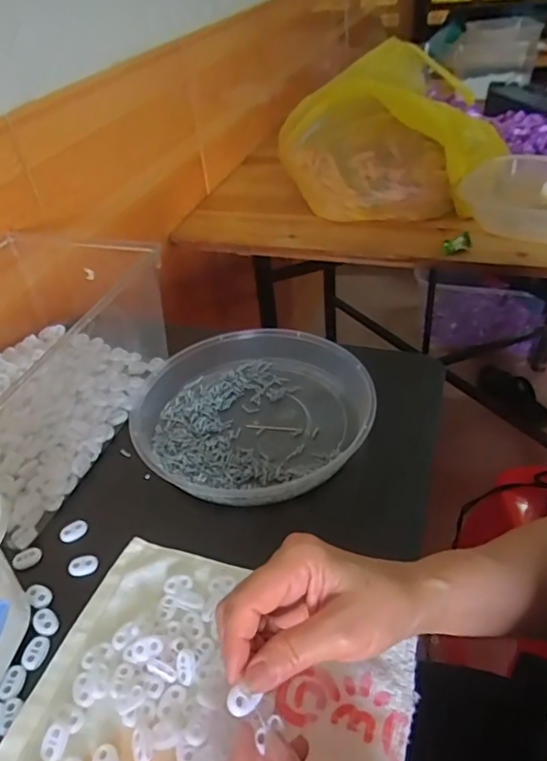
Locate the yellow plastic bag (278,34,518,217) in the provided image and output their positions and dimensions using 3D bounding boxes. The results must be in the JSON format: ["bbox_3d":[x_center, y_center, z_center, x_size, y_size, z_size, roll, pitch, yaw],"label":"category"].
[{"bbox_3d":[0.199,-0.437,0.981,0.365,0.190,0.353,-2,40,4],"label":"yellow plastic bag"}]

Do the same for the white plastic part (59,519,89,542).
[{"bbox_3d":[-0.173,0.130,0.474,0.023,0.008,0.014,-30,46,-26],"label":"white plastic part"}]

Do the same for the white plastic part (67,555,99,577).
[{"bbox_3d":[-0.155,0.150,0.446,0.023,0.006,0.015,-6,40,0],"label":"white plastic part"}]

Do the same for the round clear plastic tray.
[{"bbox_3d":[-0.020,0.027,0.558,0.230,0.040,0.230,-3,40,3],"label":"round clear plastic tray"}]

